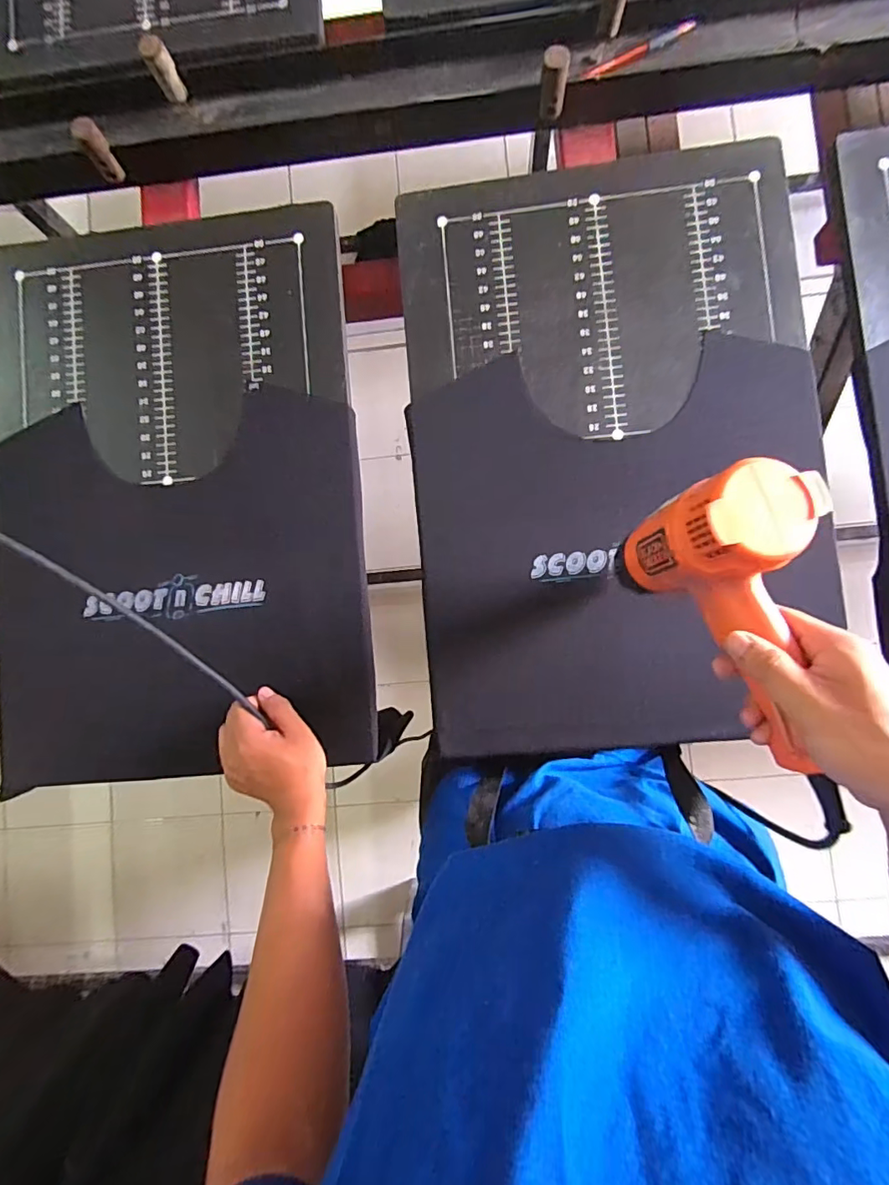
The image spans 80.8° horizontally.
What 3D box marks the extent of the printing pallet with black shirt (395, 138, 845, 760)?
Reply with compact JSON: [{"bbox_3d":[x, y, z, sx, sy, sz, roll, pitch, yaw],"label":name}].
[{"bbox_3d":[0.166,-0.149,0.517,0.396,0.021,0.587,-6,85,3],"label":"printing pallet with black shirt"}]

